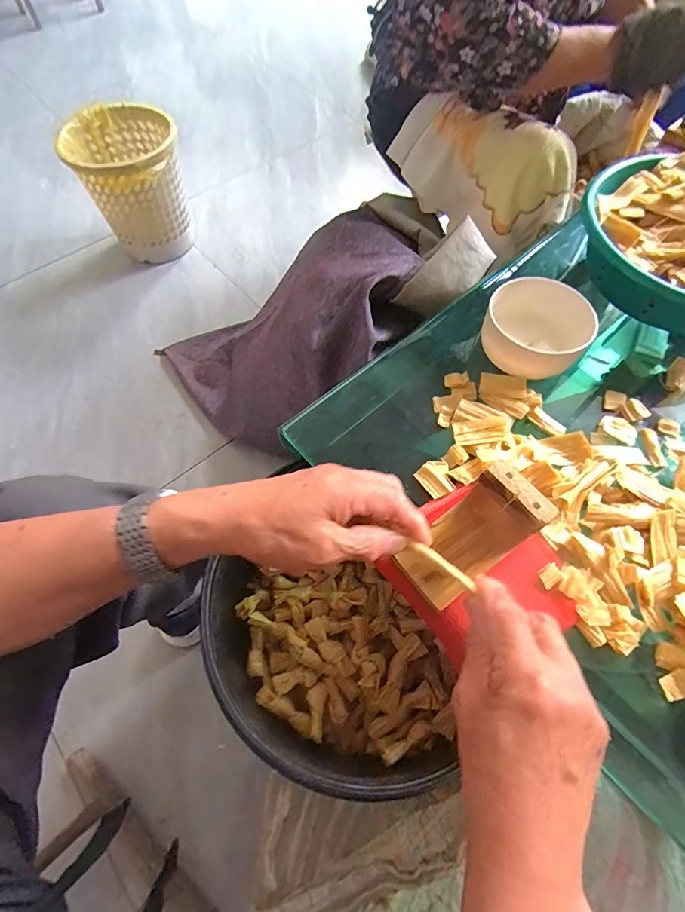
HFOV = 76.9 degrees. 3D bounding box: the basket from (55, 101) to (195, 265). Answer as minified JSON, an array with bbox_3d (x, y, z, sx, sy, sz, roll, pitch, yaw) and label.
[{"bbox_3d":[-0.516,-0.698,1.101,0.266,0.271,0.266,0,63,0],"label":"basket"}]

